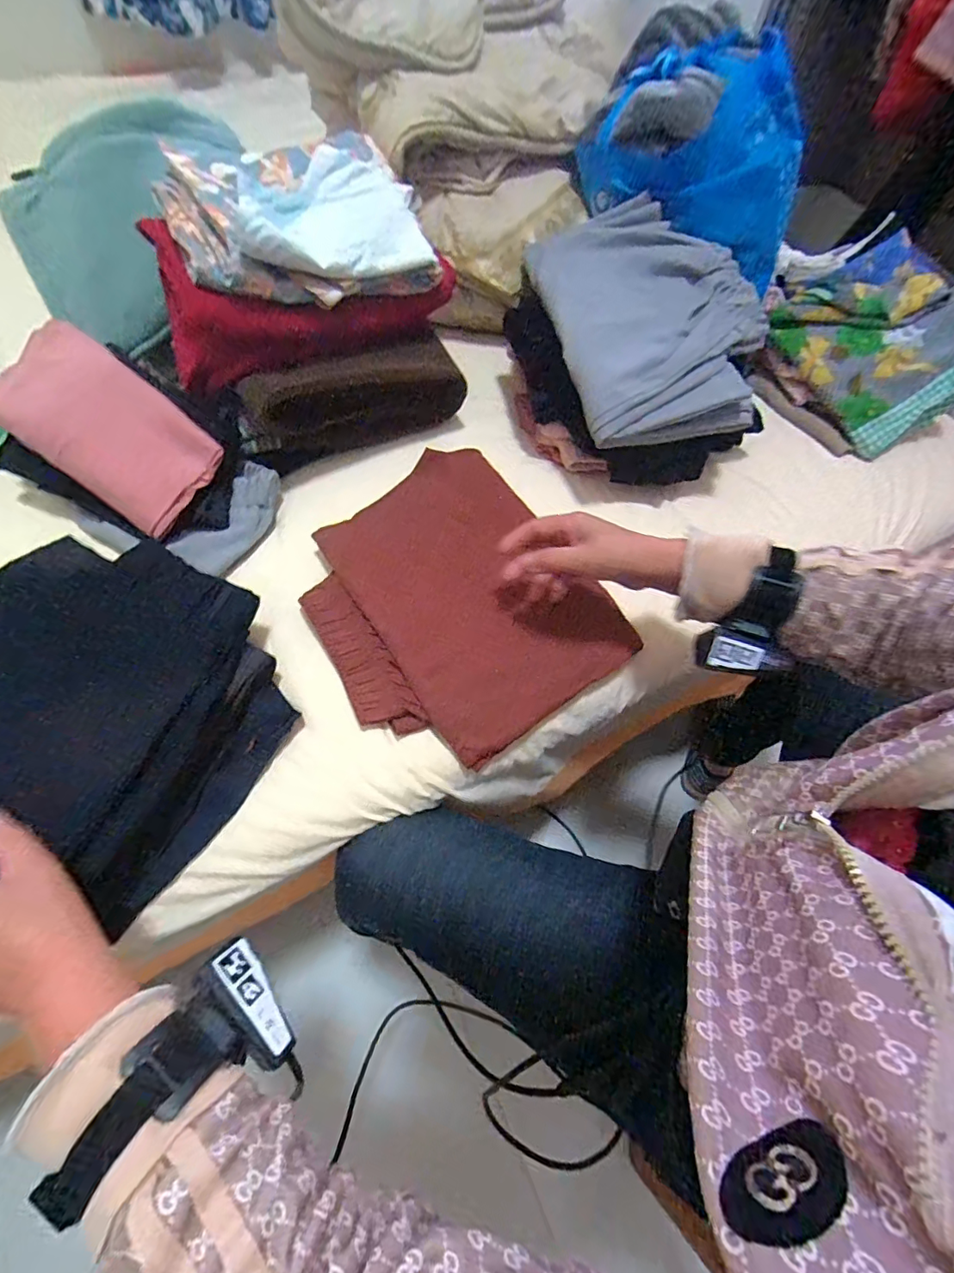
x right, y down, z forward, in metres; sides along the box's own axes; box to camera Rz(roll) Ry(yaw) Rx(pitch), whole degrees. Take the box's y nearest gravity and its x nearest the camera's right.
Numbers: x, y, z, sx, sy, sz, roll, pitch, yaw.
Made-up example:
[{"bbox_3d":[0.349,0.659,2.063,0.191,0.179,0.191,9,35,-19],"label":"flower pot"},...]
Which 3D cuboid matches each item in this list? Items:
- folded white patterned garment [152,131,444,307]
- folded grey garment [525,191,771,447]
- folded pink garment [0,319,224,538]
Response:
[{"bbox_3d":[-0.170,-0.398,0.481,0.223,0.064,0.171,-24,65,-17],"label":"folded white patterned garment"},{"bbox_3d":[0.191,-0.356,0.557,0.225,0.091,0.291,-10,62,-10],"label":"folded grey garment"},{"bbox_3d":[-0.354,-0.202,0.477,0.209,0.023,0.115,36,86,-5],"label":"folded pink garment"}]

